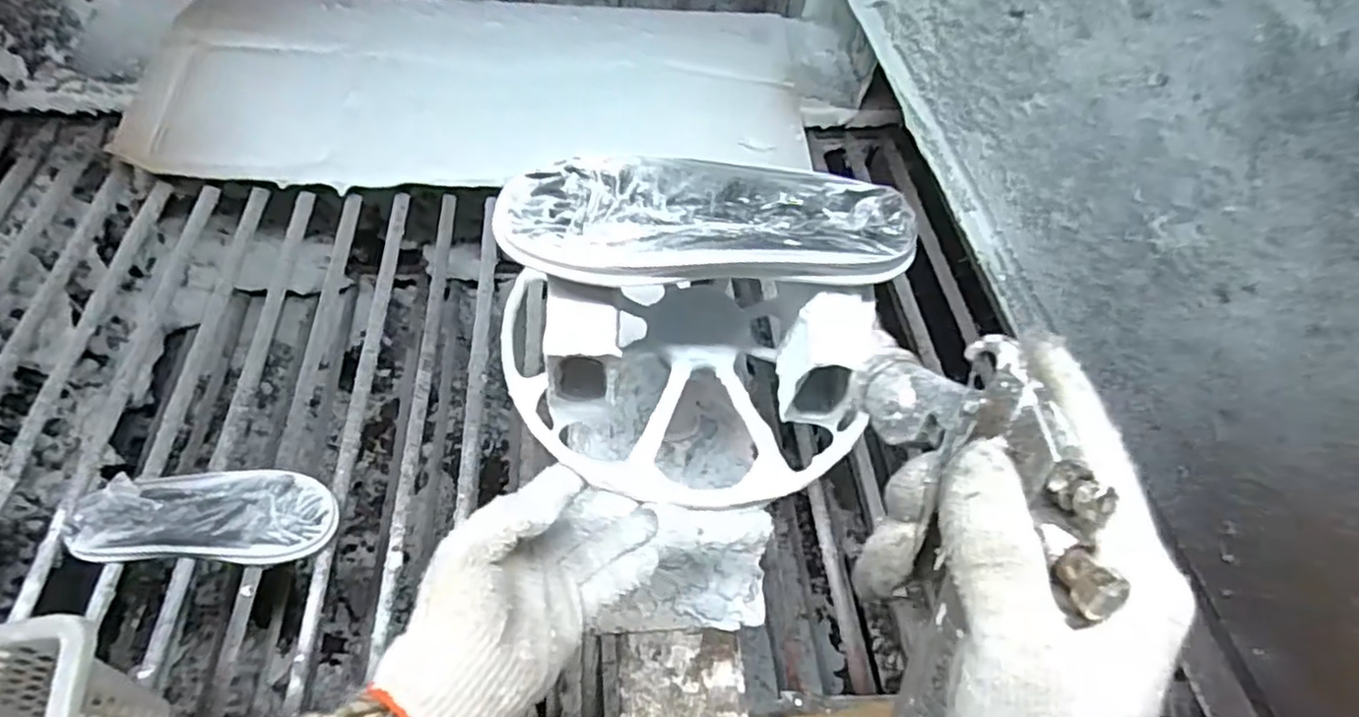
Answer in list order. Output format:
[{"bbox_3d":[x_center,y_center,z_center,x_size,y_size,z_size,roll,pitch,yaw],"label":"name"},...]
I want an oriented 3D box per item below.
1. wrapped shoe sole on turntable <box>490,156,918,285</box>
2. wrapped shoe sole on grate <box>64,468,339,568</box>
[{"bbox_3d":[0.019,-0.086,0.415,0.240,0.029,0.086,1,56,-5],"label":"wrapped shoe sole on turntable"},{"bbox_3d":[-0.468,0.158,0.683,0.234,0.034,0.098,3,56,-3],"label":"wrapped shoe sole on grate"}]

